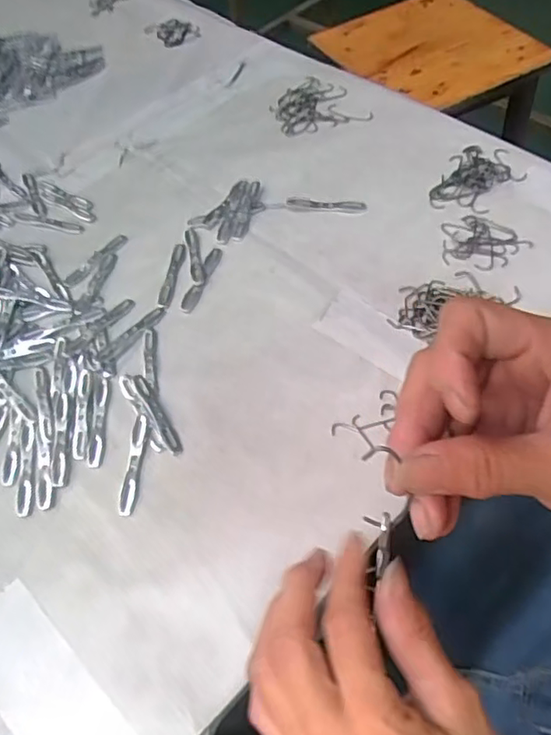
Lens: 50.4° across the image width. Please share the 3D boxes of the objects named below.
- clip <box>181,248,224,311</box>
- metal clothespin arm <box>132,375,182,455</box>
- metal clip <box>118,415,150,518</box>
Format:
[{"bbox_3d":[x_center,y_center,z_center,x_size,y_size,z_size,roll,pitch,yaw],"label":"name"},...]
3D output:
[{"bbox_3d":[-0.060,-0.072,0.476,0.012,0.004,0.068,15,59,13],"label":"clip"},{"bbox_3d":[-0.084,0.032,0.407,0.011,0.004,0.070,-26,59,-12],"label":"metal clothespin arm"},{"bbox_3d":[-0.094,0.063,0.388,0.011,0.004,0.069,0,57,4],"label":"metal clip"}]

